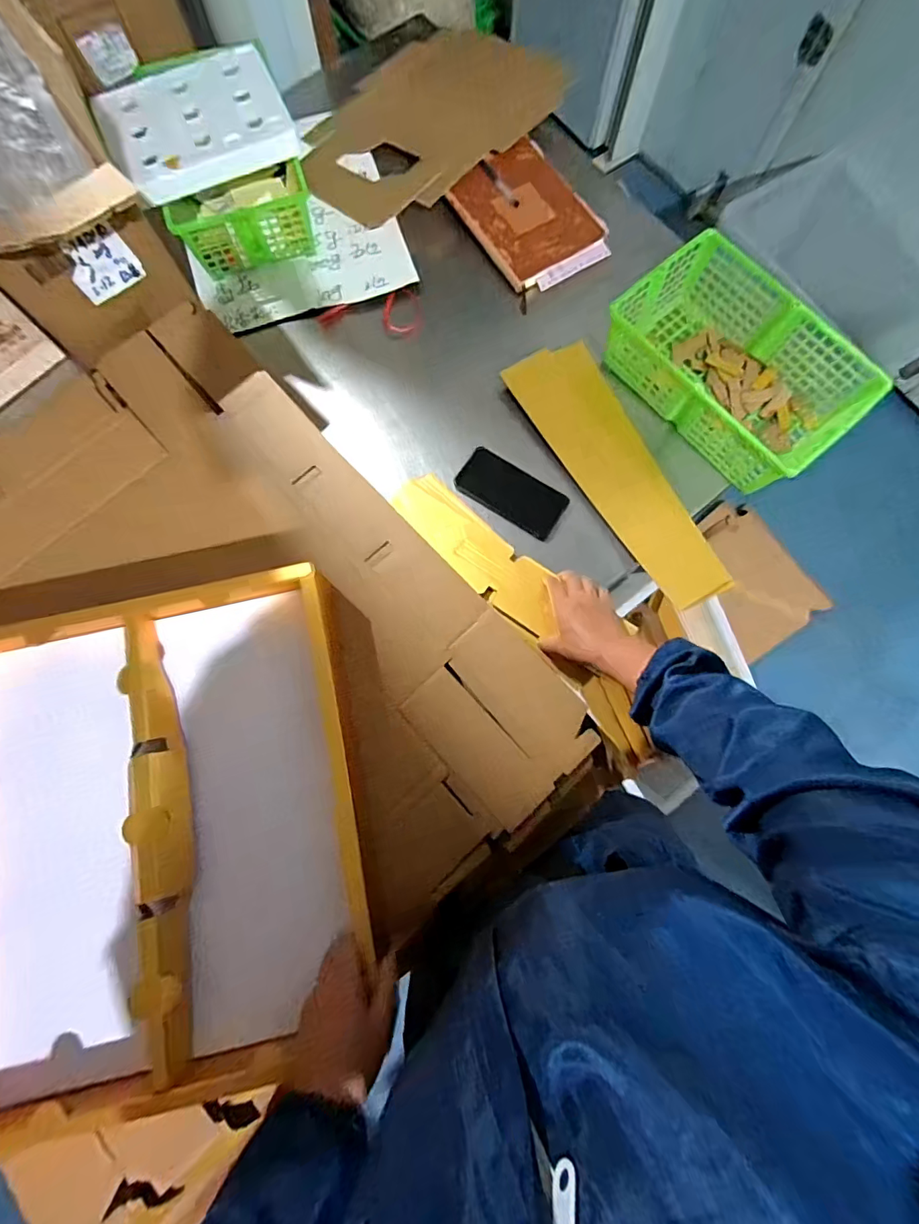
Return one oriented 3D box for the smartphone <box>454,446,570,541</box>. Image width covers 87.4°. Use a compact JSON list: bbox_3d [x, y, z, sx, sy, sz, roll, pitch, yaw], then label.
[{"bbox_3d":[0.076,-0.175,0.703,0.157,0.015,0.077,32,79,6],"label":"smartphone"}]

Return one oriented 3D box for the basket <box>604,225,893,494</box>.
[{"bbox_3d":[0.394,-0.355,0.701,0.202,0.102,0.343,-38,81,-8],"label":"basket"}]

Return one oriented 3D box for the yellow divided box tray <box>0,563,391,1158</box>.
[{"bbox_3d":[-0.289,0.207,0.480,0.376,0.085,0.442,-11,78,-3],"label":"yellow divided box tray"}]

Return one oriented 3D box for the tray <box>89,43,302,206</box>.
[{"bbox_3d":[-0.383,-0.712,0.702,0.250,0.036,0.205,-27,80,-7],"label":"tray"}]

